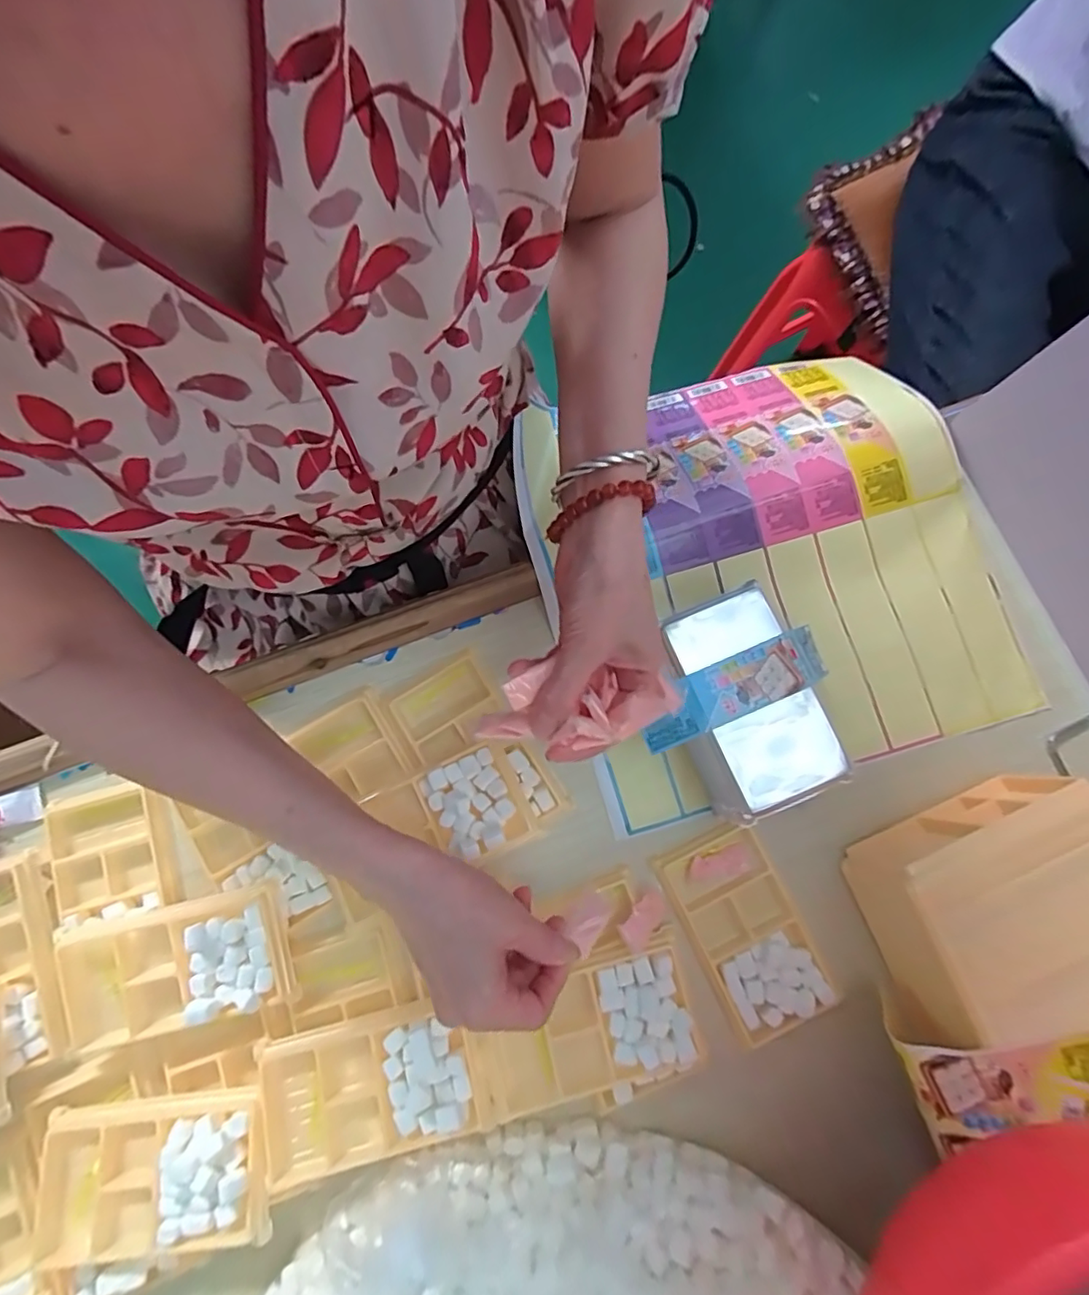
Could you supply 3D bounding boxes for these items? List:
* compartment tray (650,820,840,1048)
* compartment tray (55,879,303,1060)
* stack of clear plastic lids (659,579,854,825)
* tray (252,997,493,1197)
[{"bbox_3d":[0.135,0.190,0.381,0.072,0.010,0.127,-25,81,-4],"label":"compartment tray"},{"bbox_3d":[-0.233,0.203,0.360,0.133,0.025,0.075,-13,80,-2],"label":"compartment tray"},{"bbox_3d":[0.127,0.040,0.381,0.087,0.062,0.135,-23,81,-4],"label":"stack of clear plastic lids"},{"bbox_3d":[-0.108,0.276,0.348,0.133,0.024,0.085,-14,81,-2],"label":"tray"}]

